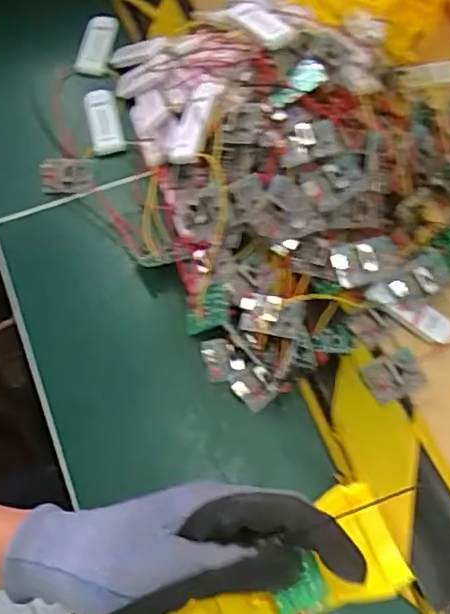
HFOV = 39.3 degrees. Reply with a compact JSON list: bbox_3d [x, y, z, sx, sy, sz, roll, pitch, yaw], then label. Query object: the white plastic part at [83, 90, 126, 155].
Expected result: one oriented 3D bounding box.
[{"bbox_3d":[-0.094,-0.145,0.491,0.025,0.011,0.062,-13,66,-7],"label":"white plastic part"}]

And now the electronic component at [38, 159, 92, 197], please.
[{"bbox_3d":[-0.118,-0.096,0.465,0.038,0.009,0.030,-10,65,-6],"label":"electronic component"}]

